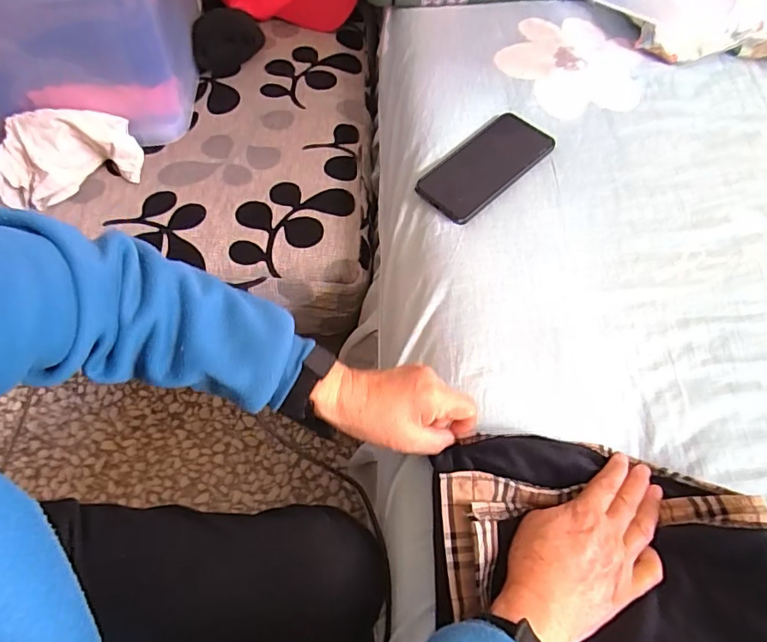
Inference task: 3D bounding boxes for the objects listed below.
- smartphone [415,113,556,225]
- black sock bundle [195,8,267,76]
[{"bbox_3d":[0.120,-0.182,0.581,0.165,0.012,0.081,-38,69,-19],"label":"smartphone"},{"bbox_3d":[-0.244,-0.436,0.782,0.111,0.049,0.100,-14,64,-9],"label":"black sock bundle"}]

